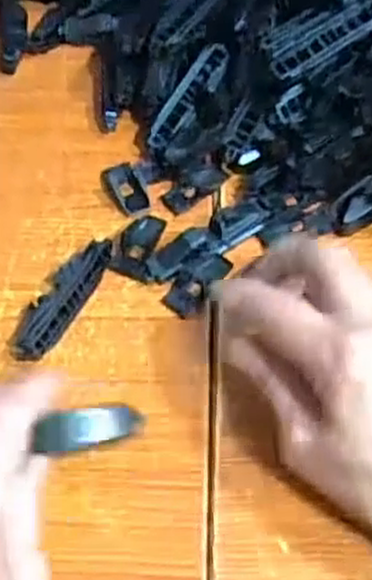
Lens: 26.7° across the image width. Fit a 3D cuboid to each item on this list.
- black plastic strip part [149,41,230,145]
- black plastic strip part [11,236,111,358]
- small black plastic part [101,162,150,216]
[{"bbox_3d":[0.002,-0.116,0.474,0.016,0.009,0.074,33,86,23],"label":"black plastic strip part"},{"bbox_3d":[-0.065,0.003,0.417,0.023,0.014,0.079,25,61,19],"label":"black plastic strip part"},{"bbox_3d":[-0.035,-0.060,0.461,0.018,0.009,0.036,-24,58,-12],"label":"small black plastic part"}]

